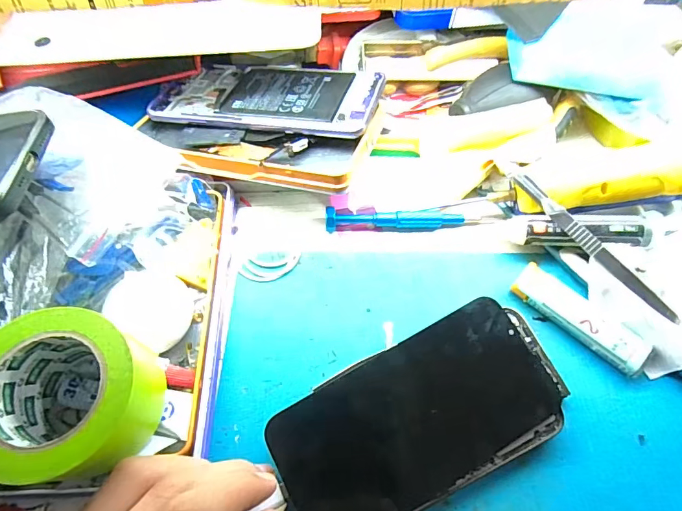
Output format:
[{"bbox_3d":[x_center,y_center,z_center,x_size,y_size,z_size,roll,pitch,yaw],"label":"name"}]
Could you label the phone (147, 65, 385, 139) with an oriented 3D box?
[{"bbox_3d":[-0.051,-0.114,0.299,0.156,0.010,0.074,7,53,15],"label":"phone"}]

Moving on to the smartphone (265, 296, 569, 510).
[{"bbox_3d":[0.043,0.079,0.212,0.151,0.016,0.071,-25,68,-12],"label":"smartphone"}]

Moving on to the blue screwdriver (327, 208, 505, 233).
[{"bbox_3d":[0.047,-0.024,0.279,0.112,0.015,0.012,-1,59,0],"label":"blue screwdriver"}]

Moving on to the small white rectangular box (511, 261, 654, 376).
[{"bbox_3d":[0.138,0.035,0.242,0.076,0.007,0.027,41,72,17],"label":"small white rectangular box"}]

